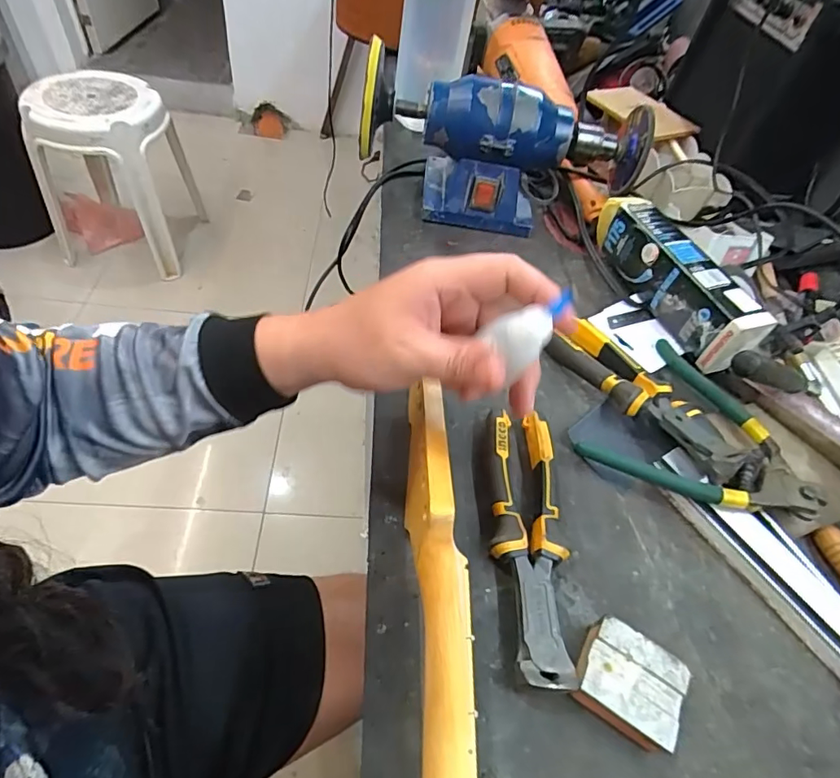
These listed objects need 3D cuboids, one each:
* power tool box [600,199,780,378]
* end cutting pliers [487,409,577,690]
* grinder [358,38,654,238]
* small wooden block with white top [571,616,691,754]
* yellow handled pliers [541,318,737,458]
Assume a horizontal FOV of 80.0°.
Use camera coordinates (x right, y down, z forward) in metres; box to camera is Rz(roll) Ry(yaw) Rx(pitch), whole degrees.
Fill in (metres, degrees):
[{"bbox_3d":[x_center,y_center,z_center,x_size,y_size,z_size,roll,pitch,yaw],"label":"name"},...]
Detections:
[{"bbox_3d":[0.261,-0.117,0.531,0.047,0.072,0.224,-13,55,-19],"label":"power tool box"},{"bbox_3d":[0.077,0.106,0.370,0.050,0.028,0.200,7,51,-5],"label":"end cutting pliers"},{"bbox_3d":[0.094,-0.285,0.599,0.322,0.148,0.117,5,52,-6],"label":"grinder"},{"bbox_3d":[0.131,0.185,0.319,0.063,0.028,0.052,29,53,13],"label":"small wooden block with white top"},{"bbox_3d":[0.193,-0.002,0.457,0.061,0.038,0.190,-27,61,-27],"label":"yellow handled pliers"}]

